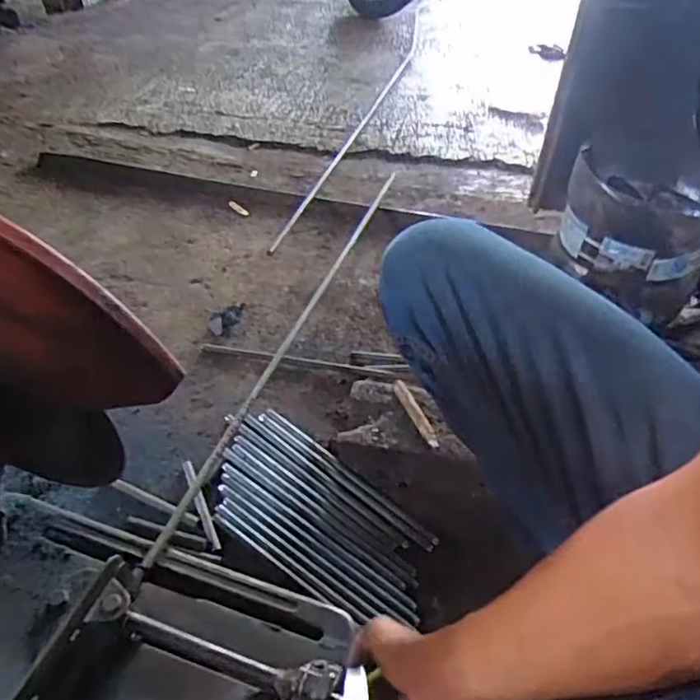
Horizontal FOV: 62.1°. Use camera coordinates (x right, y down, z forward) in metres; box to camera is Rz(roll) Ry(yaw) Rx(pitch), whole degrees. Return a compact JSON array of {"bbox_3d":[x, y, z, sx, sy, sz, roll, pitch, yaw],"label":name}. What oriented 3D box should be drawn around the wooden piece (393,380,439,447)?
[{"bbox_3d":[0.088,0.083,0.793,0.016,0.015,0.122,-12,46,-15],"label":"wooden piece"}]

